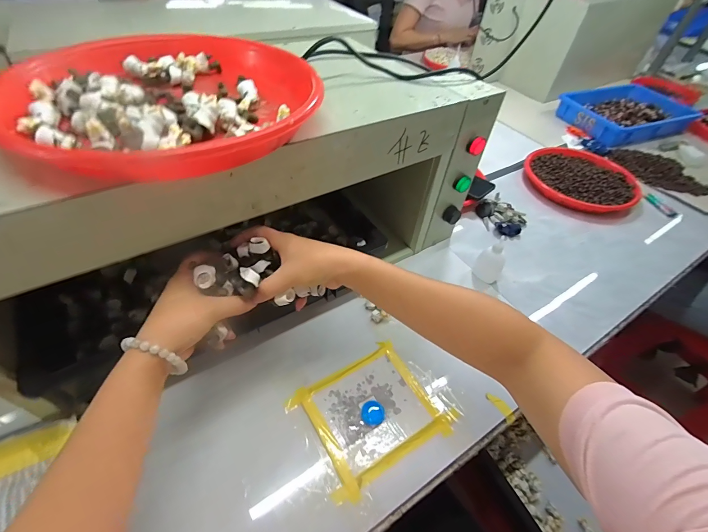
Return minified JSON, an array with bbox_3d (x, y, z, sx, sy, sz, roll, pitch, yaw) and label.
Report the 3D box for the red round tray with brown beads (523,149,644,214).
[{"bbox_3d":[0.549,-0.217,0.817,0.235,0.043,0.246,3,49,-3],"label":"red round tray with brown beads"}]

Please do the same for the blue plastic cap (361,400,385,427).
[{"bbox_3d":[0.024,0.188,0.429,0.030,0.006,0.029,3,49,-3],"label":"blue plastic cap"}]

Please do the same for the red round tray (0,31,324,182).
[{"bbox_3d":[-0.189,-0.177,0.354,0.261,0.045,0.261,3,49,-3],"label":"red round tray"}]

